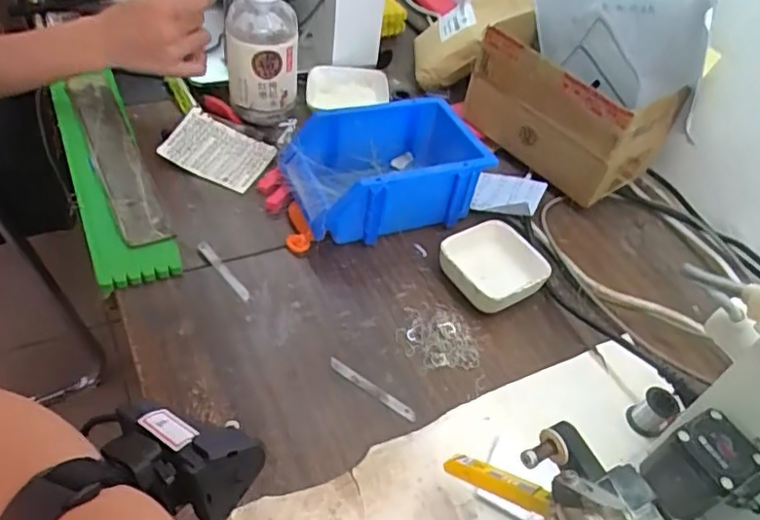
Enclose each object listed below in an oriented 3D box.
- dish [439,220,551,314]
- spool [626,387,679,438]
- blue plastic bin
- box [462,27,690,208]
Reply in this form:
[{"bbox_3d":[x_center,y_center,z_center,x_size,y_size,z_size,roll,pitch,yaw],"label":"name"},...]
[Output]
[{"bbox_3d":[0.106,0.007,0.566,0.103,0.032,0.085,-22,54,-27],"label":"dish"},{"bbox_3d":[0.214,0.118,0.473,0.025,0.032,0.029,5,47,-5],"label":"spool"},{"bbox_3d":[0.003,-0.089,0.613,0.192,0.084,0.136,-9,49,-17],"label":"blue plastic bin"},{"bbox_3d":[0.204,-0.167,0.692,0.102,0.133,0.200,-22,53,-29],"label":"box"}]

